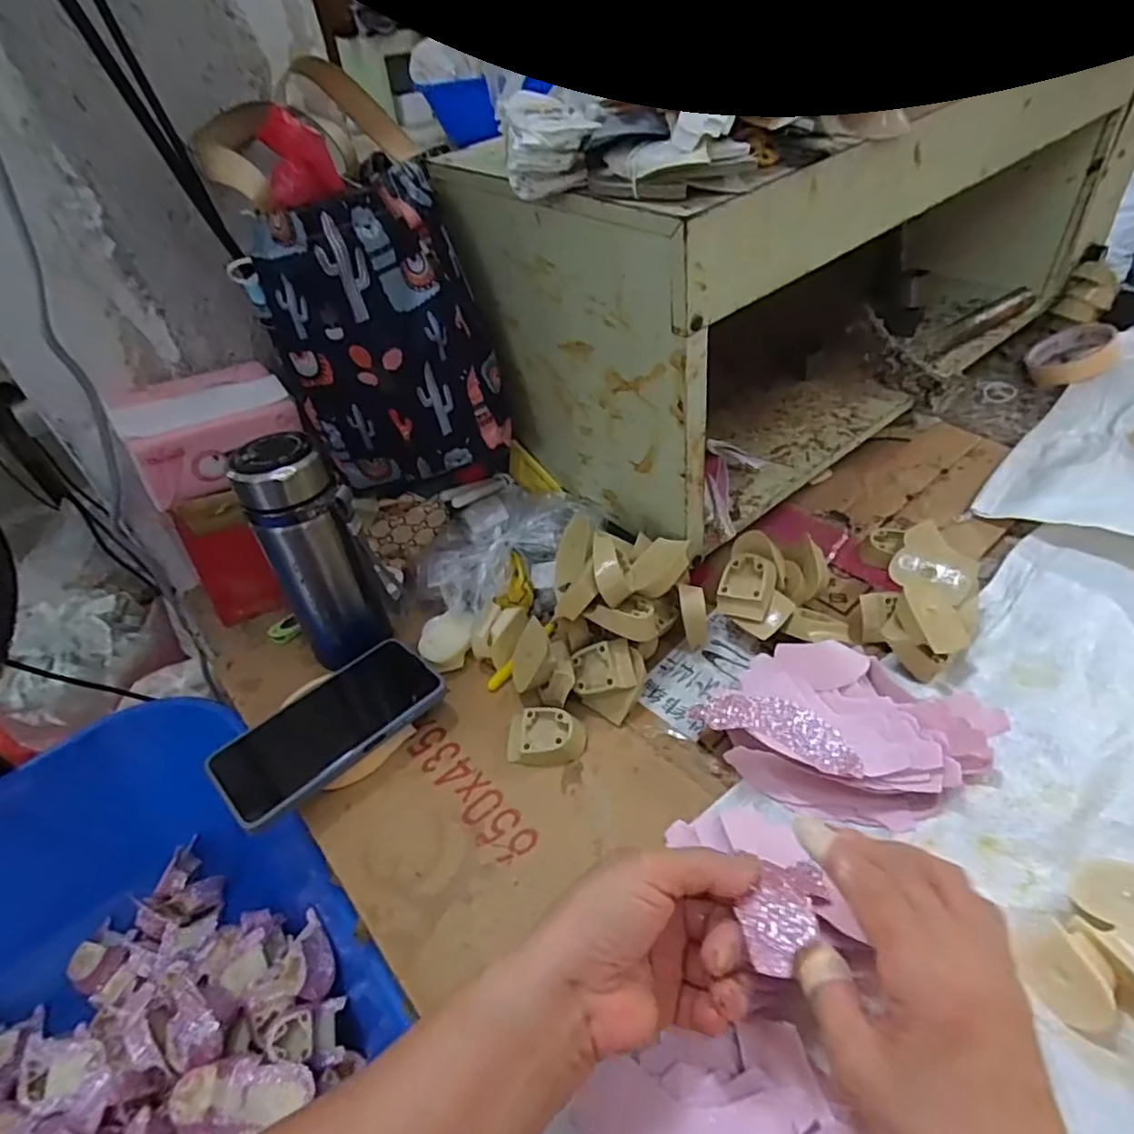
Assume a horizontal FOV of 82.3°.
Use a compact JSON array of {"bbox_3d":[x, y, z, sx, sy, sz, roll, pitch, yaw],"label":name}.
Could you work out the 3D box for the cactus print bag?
[{"bbox_3d":[-0.168,-0.228,0.575,0.178,0.288,0.209,-16,43,-9],"label":"cactus print bag"}]

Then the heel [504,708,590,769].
[{"bbox_3d":[-0.016,0.127,0.484,0.057,0.021,0.039,0,43,8],"label":"heel"}]

